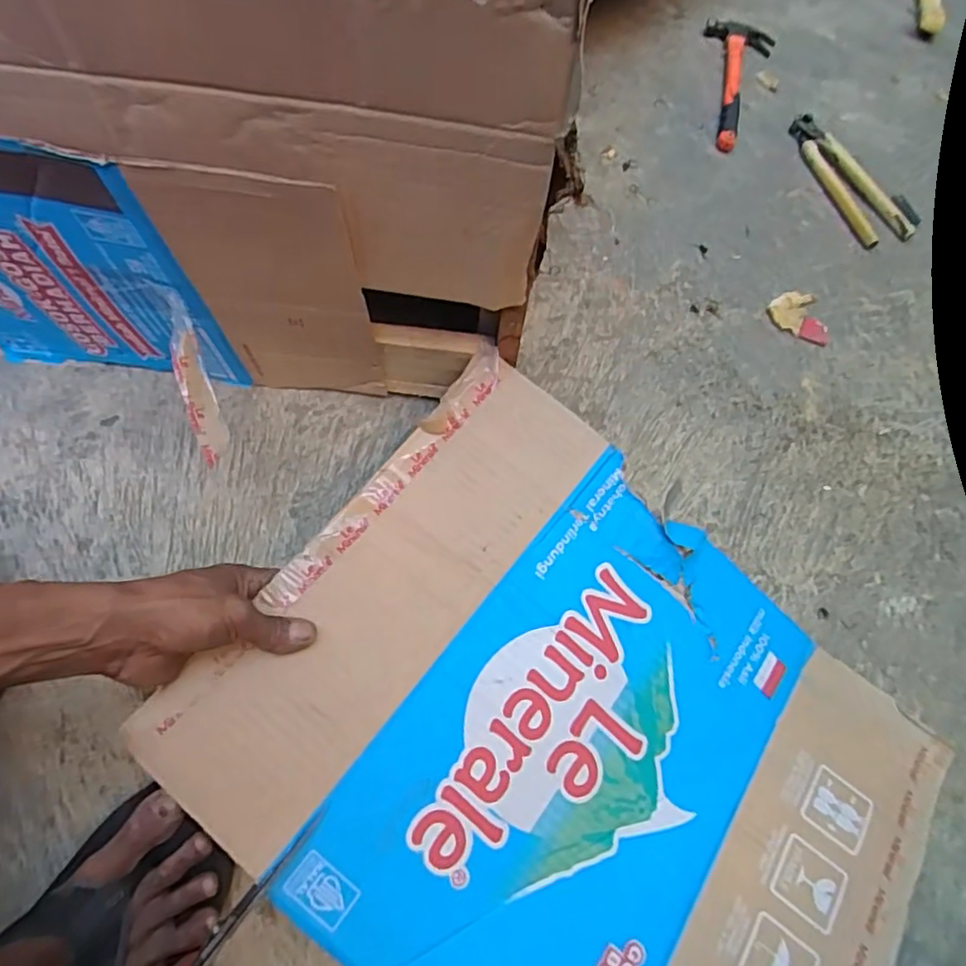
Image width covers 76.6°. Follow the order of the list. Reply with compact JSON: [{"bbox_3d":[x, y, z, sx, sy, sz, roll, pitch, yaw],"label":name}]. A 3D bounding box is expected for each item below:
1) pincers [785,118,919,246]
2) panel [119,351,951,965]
[{"bbox_3d":[0.479,-0.402,0.804,0.075,0.018,0.222,-16,67,-9],"label":"pincers"},{"bbox_3d":[0.079,0.196,0.458,0.512,0.094,0.398,37,69,14],"label":"panel"}]

